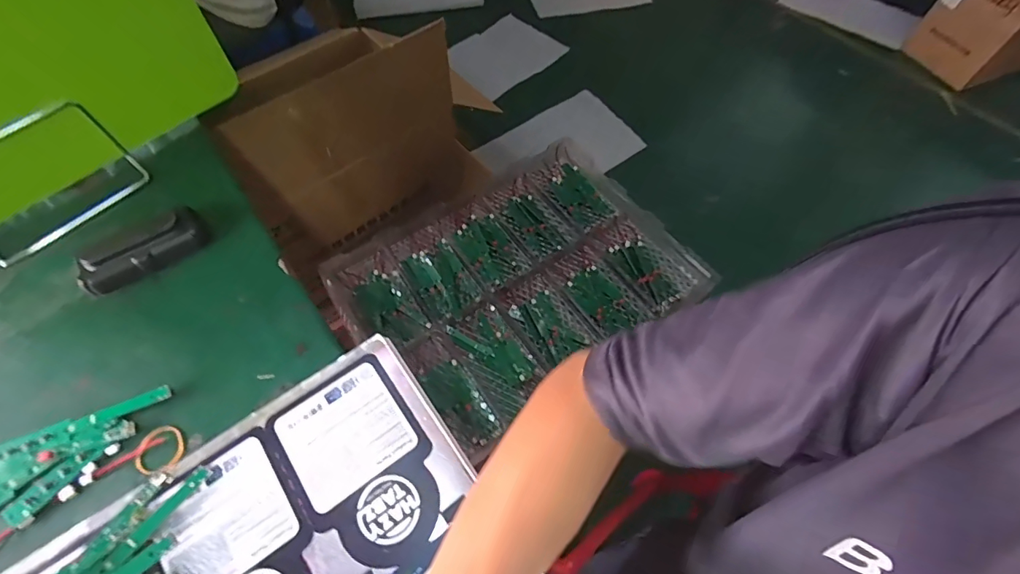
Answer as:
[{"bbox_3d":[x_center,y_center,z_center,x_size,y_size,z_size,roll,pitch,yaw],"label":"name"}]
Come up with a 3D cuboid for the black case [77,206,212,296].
[{"bbox_3d":[-0.339,-0.035,0.415,0.105,0.022,0.043,-37,68,-20],"label":"black case"}]

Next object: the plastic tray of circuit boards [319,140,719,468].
[{"bbox_3d":[0.011,-0.013,0.783,0.532,0.041,0.453,-34,65,-17],"label":"plastic tray of circuit boards"}]

